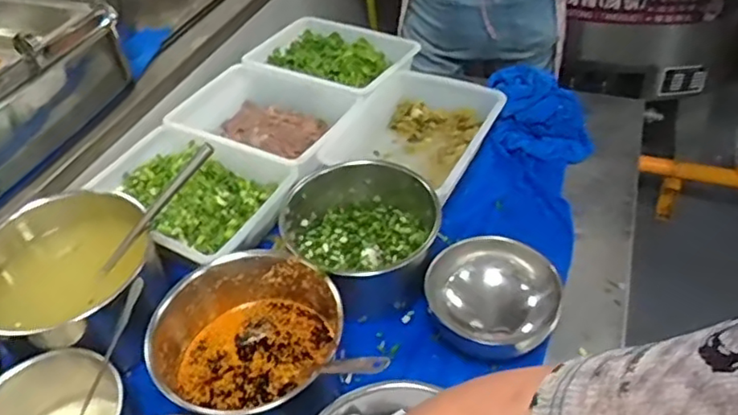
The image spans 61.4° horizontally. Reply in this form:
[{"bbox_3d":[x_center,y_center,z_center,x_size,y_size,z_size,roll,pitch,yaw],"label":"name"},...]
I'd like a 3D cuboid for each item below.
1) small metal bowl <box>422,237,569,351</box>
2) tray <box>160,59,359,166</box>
[{"bbox_3d":[0.150,0.111,0.739,0.145,0.074,0.150,-2,43,2],"label":"small metal bowl"},{"bbox_3d":[-0.181,-0.132,1.014,0.279,0.088,0.194,16,47,20],"label":"tray"}]

